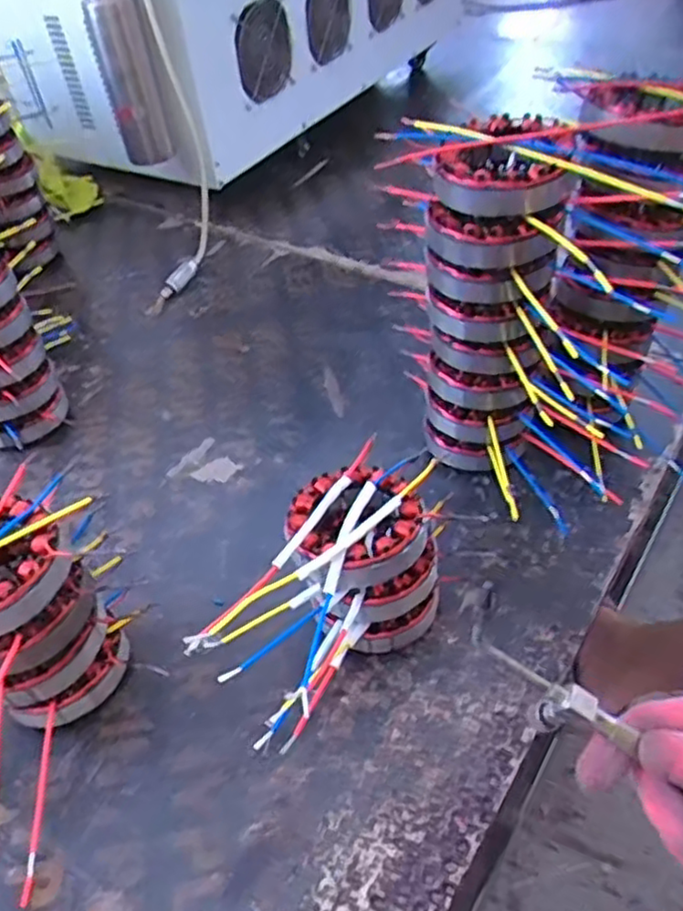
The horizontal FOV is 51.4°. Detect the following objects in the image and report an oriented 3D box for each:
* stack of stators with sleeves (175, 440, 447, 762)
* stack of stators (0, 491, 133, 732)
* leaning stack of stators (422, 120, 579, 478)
[{"bbox_3d":[0.001,0.088,0.455,0.091,0.106,0.178,21,50,25],"label":"stack of stators with sleeves"},{"bbox_3d":[-0.192,0.100,0.445,0.094,0.134,0.092,-34,51,-26],"label":"stack of stators"},{"bbox_3d":[0.108,-0.100,0.533,0.085,0.260,0.100,2,45,8],"label":"leaning stack of stators"}]

